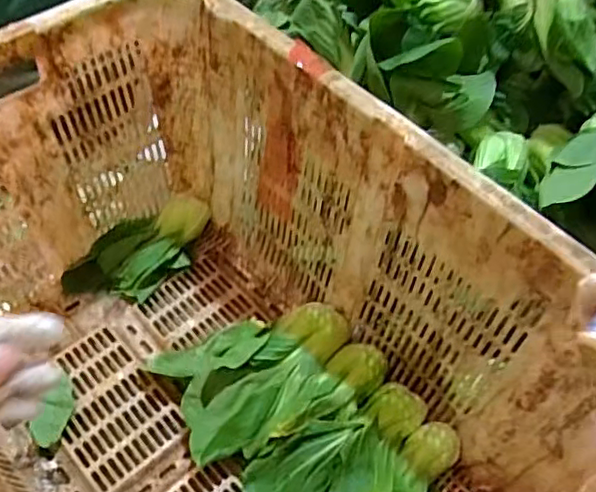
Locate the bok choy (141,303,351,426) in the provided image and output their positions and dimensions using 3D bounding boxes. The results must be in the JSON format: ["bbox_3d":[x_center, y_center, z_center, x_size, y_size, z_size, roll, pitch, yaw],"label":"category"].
[{"bbox_3d":[-0.054,0.139,0.759,0.243,0.076,0.097,-12,56,-12],"label":"bok choy"}]

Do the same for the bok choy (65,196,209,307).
[{"bbox_3d":[-0.213,0.010,0.854,0.215,0.062,0.106,-31,61,-23],"label":"bok choy"}]

